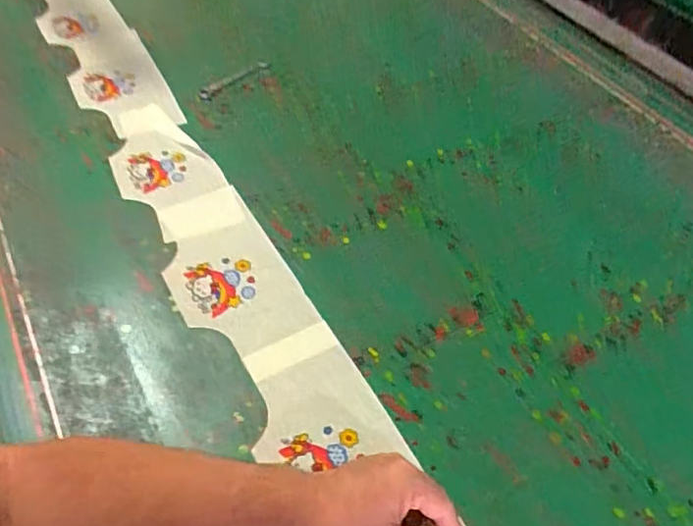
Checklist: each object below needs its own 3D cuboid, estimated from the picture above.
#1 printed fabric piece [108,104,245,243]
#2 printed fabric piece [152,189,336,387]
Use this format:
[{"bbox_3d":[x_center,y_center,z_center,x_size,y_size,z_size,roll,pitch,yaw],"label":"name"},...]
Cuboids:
[{"bbox_3d":[-0.253,-0.134,0.794,0.134,0.017,0.275,-20,56,-21],"label":"printed fabric piece"},{"bbox_3d":[-0.141,0.018,0.682,0.133,0.011,0.286,-24,57,-23],"label":"printed fabric piece"}]

